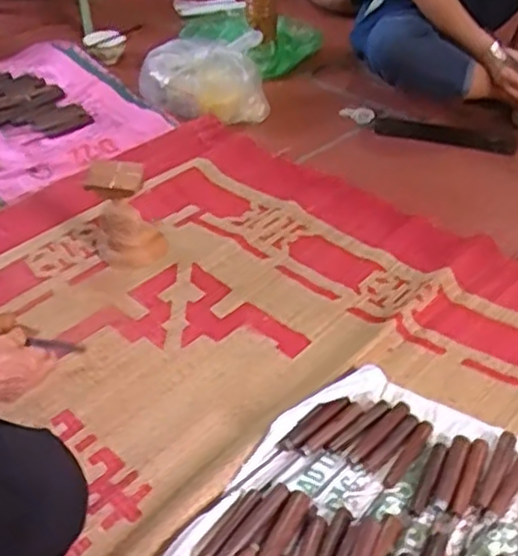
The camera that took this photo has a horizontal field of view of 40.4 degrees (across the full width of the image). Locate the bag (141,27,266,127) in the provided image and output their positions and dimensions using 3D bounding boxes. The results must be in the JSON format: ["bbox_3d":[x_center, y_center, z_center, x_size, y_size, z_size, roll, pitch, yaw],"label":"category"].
[{"bbox_3d":[-0.125,-0.451,1.604,0.283,0.129,0.204,-5,40,-5],"label":"bag"}]

